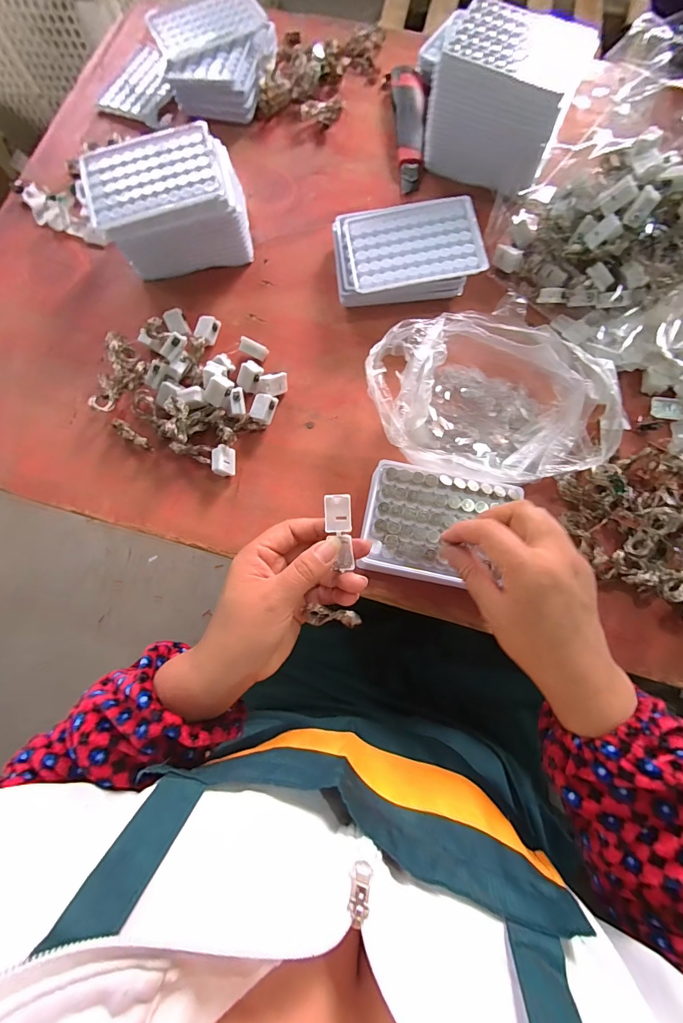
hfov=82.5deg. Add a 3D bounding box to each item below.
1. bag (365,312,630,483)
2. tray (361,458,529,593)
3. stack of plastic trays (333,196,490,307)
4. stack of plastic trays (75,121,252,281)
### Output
[{"bbox_3d":[0.131,-0.100,0.361,0.201,0.061,0.152,-6,75,-1],"label":"bag"},{"bbox_3d":[0.082,0.012,0.340,0.123,0.015,0.097,12,76,4],"label":"tray"},{"bbox_3d":[0.066,-0.266,0.409,0.143,0.046,0.105,-8,75,-1],"label":"stack of plastic trays"},{"bbox_3d":[-0.177,-0.317,0.411,0.150,0.077,0.107,-16,76,-4],"label":"stack of plastic trays"}]

